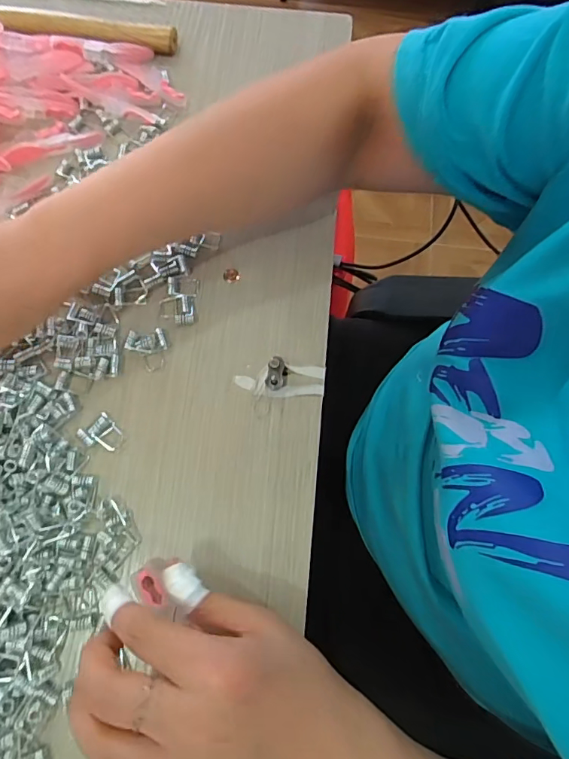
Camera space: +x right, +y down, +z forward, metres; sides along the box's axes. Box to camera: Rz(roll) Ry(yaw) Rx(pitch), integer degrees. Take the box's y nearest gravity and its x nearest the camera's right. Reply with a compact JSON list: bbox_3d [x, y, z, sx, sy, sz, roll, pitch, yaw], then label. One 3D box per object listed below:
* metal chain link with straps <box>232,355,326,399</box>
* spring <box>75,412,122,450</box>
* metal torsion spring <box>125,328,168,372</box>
[{"bbox_3d":[-0.002,-0.002,0.314,0.061,0.014,0.024,-3,75,-3],"label":"metal chain link with straps"},{"bbox_3d":[-0.121,0.037,0.304,0.022,0.004,0.024,-41,80,-12],"label":"spring"},{"bbox_3d":[-0.095,-0.021,0.318,0.026,0.006,0.029,-2,75,-3],"label":"metal torsion spring"}]

